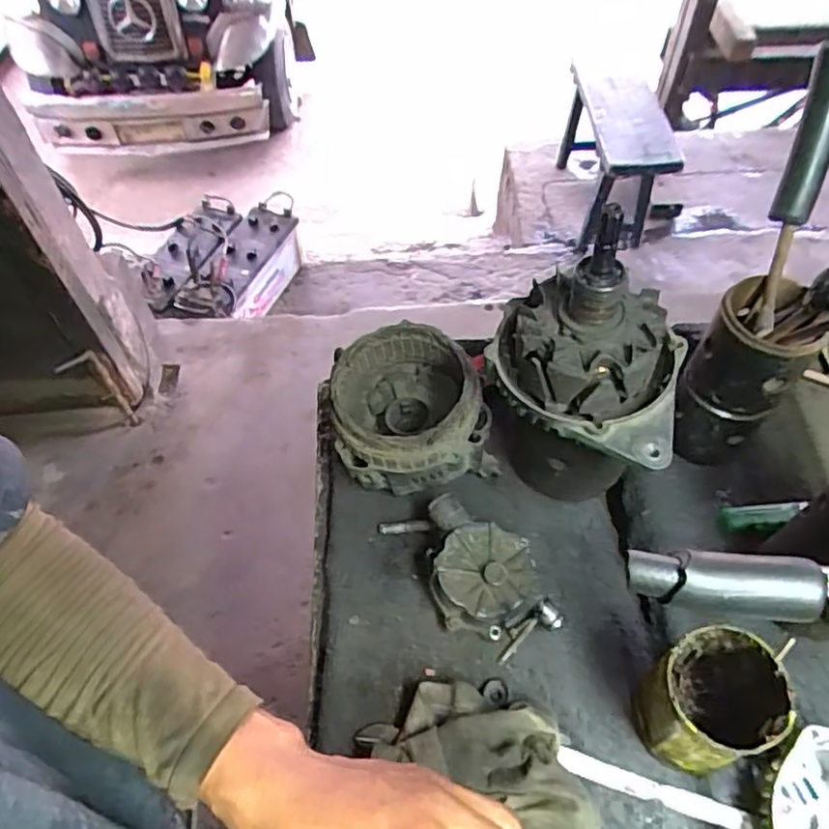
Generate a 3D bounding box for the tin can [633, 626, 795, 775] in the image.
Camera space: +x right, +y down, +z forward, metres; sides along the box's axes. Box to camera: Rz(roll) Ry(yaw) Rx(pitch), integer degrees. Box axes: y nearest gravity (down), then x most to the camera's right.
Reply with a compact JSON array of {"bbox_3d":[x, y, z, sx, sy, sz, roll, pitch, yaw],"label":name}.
[{"bbox_3d":[0.198,0.200,0.442,0.072,0.123,0.073,-1,54,1],"label":"tin can"}]

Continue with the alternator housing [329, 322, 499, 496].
[{"bbox_3d":[-0.001,-0.002,0.590,0.144,0.106,0.130,-6,54,-3],"label":"alternator housing"}]

